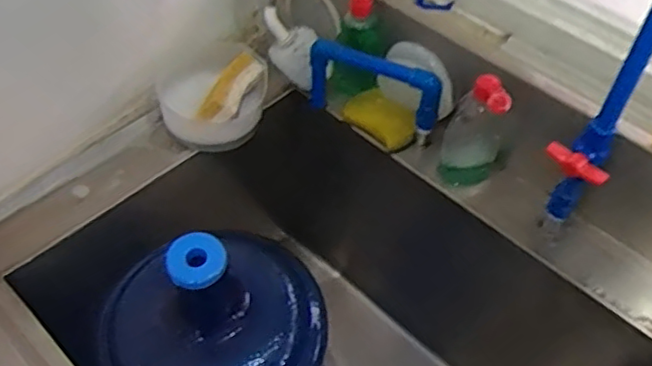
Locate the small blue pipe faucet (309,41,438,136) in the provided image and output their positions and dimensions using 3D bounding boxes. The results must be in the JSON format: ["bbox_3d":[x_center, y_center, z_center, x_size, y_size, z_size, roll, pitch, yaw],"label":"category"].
[{"bbox_3d":[0.064,-0.124,0.835,0.175,0.101,0.029,20,53,13],"label":"small blue pipe faucet"}]

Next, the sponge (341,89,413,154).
[{"bbox_3d":[0.075,-0.089,0.863,0.107,0.033,0.054,33,57,22],"label":"sponge"}]

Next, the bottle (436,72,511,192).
[{"bbox_3d":[0.185,-0.060,0.781,0.070,0.169,0.045,20,53,13],"label":"bottle"}]

